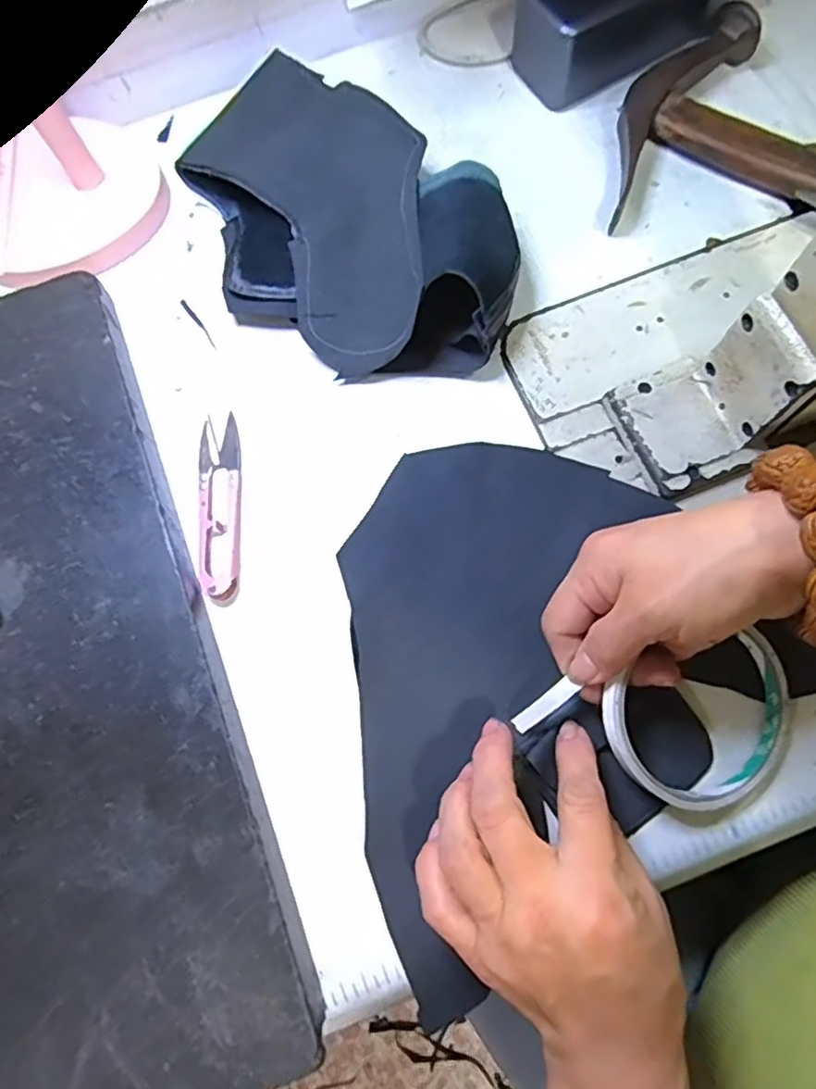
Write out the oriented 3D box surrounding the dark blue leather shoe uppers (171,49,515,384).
[{"bbox_3d":[-0.039,-0.181,0.351,0.140,0.054,0.230,-42,77,-8],"label":"dark blue leather shoe uppers"}]

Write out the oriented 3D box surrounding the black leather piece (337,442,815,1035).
[{"bbox_3d":[0.052,0.050,0.306,0.235,0.015,0.207,-35,77,-8],"label":"black leather piece"}]

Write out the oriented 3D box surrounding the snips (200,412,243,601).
[{"bbox_3d":[-0.098,-0.022,0.334,0.021,0.005,0.101,-7,73,2],"label":"snips"}]

